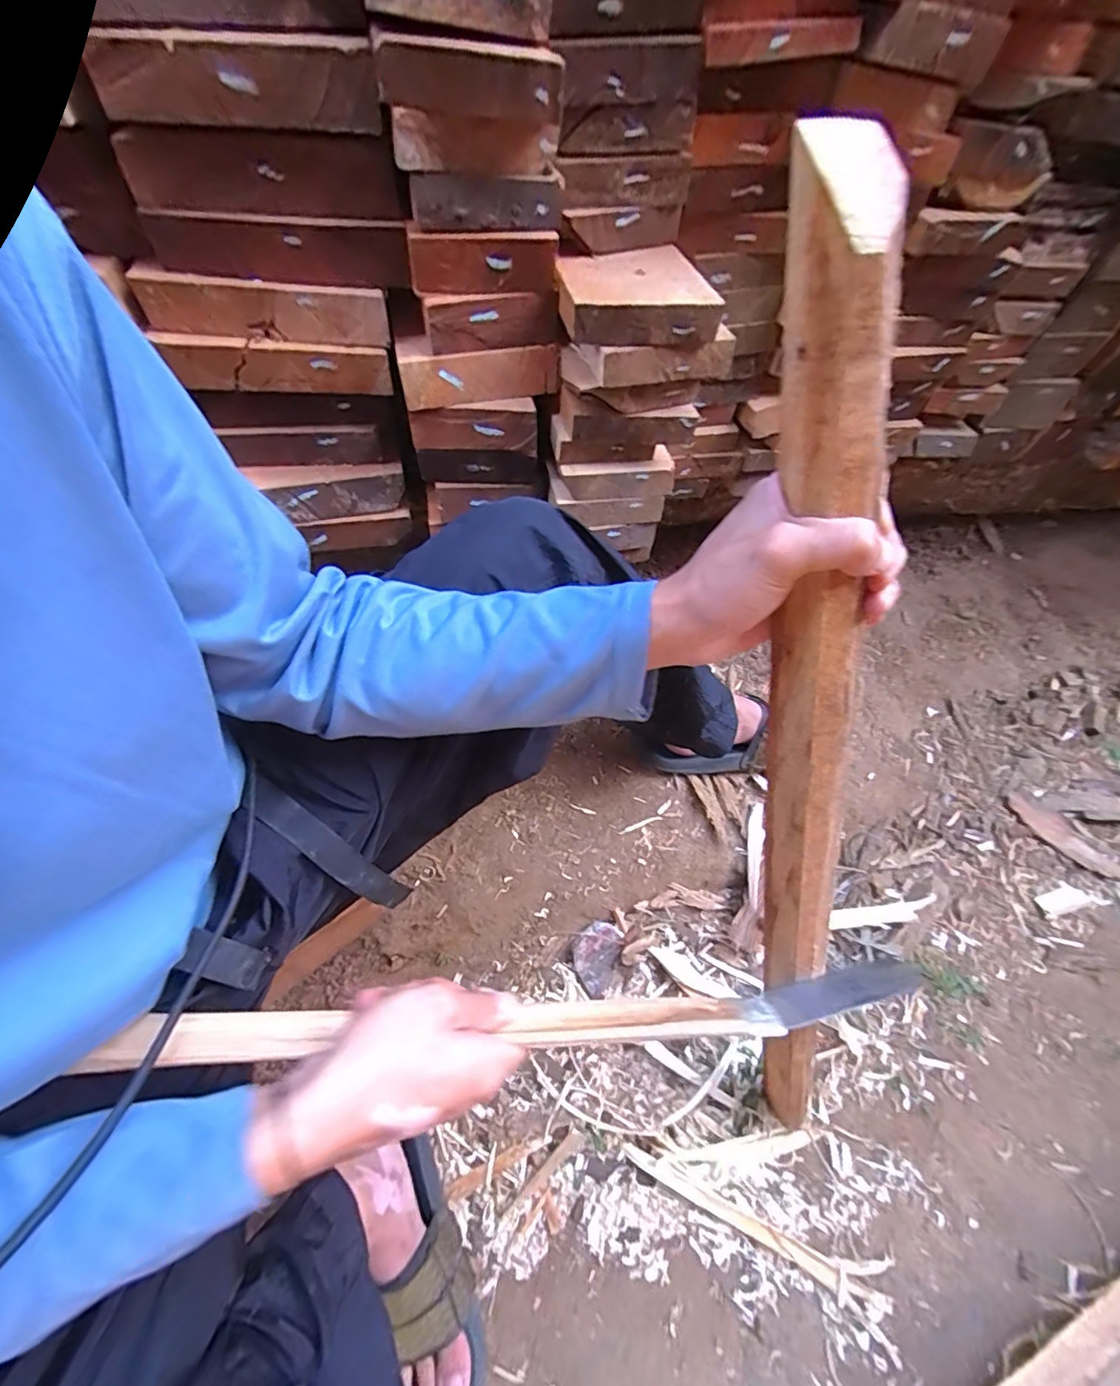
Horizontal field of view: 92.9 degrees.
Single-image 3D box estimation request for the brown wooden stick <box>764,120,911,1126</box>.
[{"bbox_3d":[0.176,0.107,0.371,0.040,0.730,0.056,-14,29,-4],"label":"brown wooden stick"}]

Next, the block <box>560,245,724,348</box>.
[{"bbox_3d":[0.062,-0.346,0.461,0.125,0.034,0.108,-4,58,-1],"label":"block"}]

